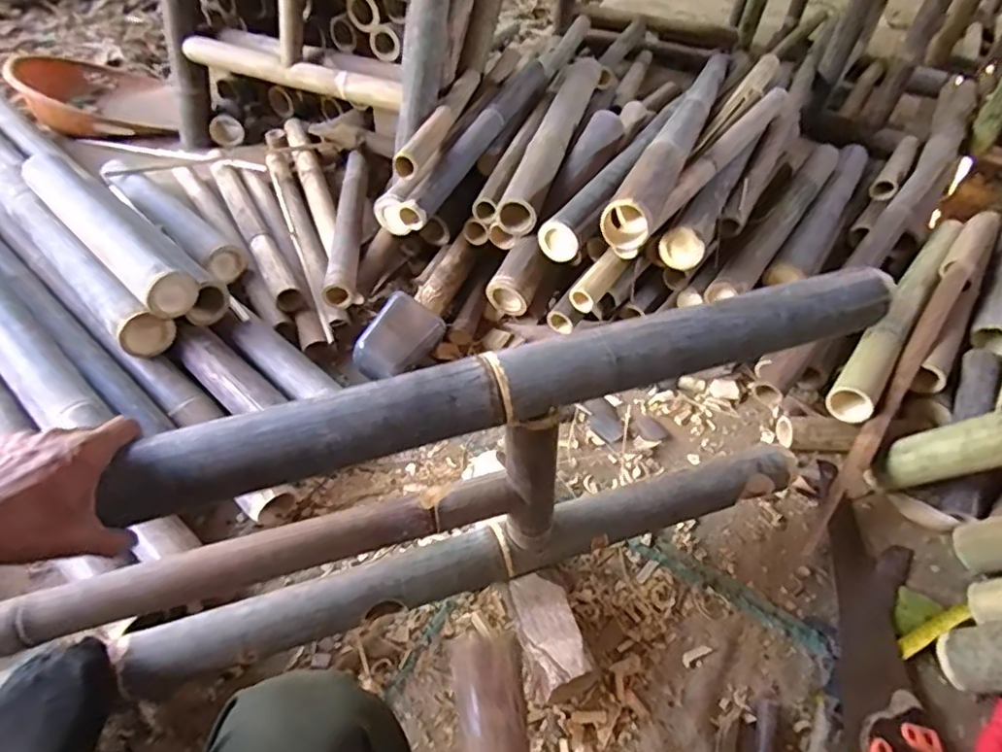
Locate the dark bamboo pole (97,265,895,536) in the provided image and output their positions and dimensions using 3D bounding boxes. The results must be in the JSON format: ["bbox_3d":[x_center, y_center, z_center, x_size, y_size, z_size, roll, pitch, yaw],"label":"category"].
[{"bbox_3d":[0.041,0.004,0.555,0.729,0.060,0.054,-15,51,-13],"label":"dark bamboo pole"}]

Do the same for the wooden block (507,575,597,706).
[{"bbox_3d":[0.057,0.318,0.734,0.080,0.062,0.138,-10,50,-15],"label":"wooden block"}]

